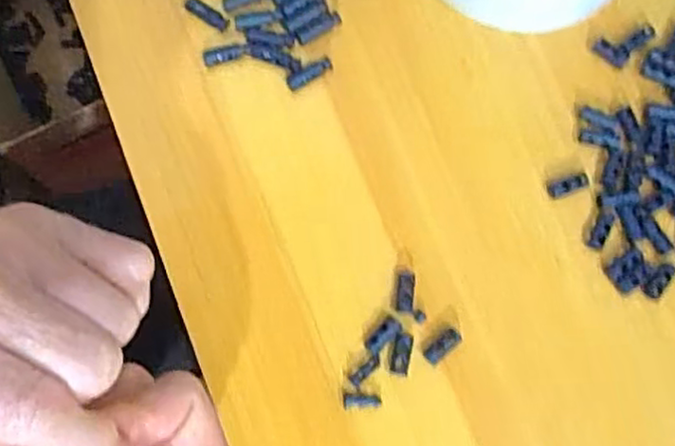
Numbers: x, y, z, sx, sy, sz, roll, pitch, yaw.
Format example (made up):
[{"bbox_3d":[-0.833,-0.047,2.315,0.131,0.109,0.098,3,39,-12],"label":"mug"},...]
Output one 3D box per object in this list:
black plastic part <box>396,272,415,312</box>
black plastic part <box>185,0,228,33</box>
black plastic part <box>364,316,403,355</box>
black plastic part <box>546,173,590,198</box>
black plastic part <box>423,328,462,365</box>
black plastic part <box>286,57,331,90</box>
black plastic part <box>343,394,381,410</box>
[{"bbox_3d":[0.031,0.031,0.310,0.007,0.004,0.018,7,78,0],"label":"black plastic part"},{"bbox_3d":[-0.064,-0.102,0.335,0.025,0.004,0.008,35,79,6],"label":"black plastic part"},{"bbox_3d":[0.021,0.050,0.304,0.018,0.004,0.009,-39,82,-9],"label":"black plastic part"},{"bbox_3d":[0.109,-0.018,0.322,0.020,0.004,0.008,-17,79,-5],"label":"black plastic part"},{"bbox_3d":[0.047,0.055,0.304,0.019,0.004,0.008,-41,82,-9],"label":"black plastic part"},{"bbox_3d":[-0.013,-0.072,0.330,0.024,0.004,0.007,-33,81,-8],"label":"black plastic part"},{"bbox_3d":[0.011,0.078,0.299,0.016,0.004,0.006,1,78,-1],"label":"black plastic part"}]

